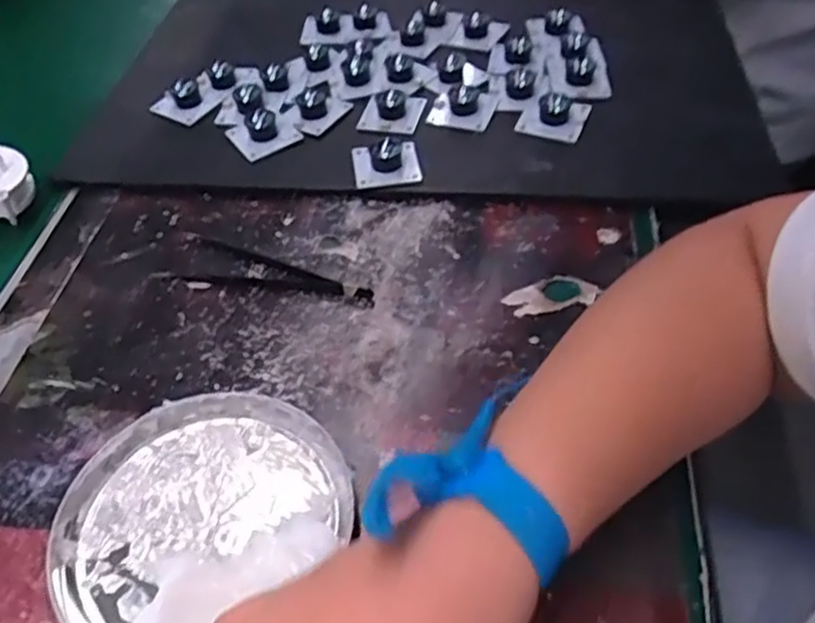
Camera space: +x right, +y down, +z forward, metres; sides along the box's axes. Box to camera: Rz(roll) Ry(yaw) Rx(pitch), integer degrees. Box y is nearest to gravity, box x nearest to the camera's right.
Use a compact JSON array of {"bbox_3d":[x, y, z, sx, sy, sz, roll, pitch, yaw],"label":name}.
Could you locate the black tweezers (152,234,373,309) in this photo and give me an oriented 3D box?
[{"bbox_3d":[-0.082,-0.025,0.432,0.133,0.006,0.035,10,50,11],"label":"black tweezers"}]

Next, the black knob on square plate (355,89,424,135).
[{"bbox_3d":[-0.011,-0.147,0.520,0.040,0.016,0.036,11,50,12],"label":"black knob on square plate"}]

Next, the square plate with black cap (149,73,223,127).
[{"bbox_3d":[-0.165,-0.164,0.548,0.046,0.022,0.041,-36,56,-26],"label":"square plate with black cap"}]

